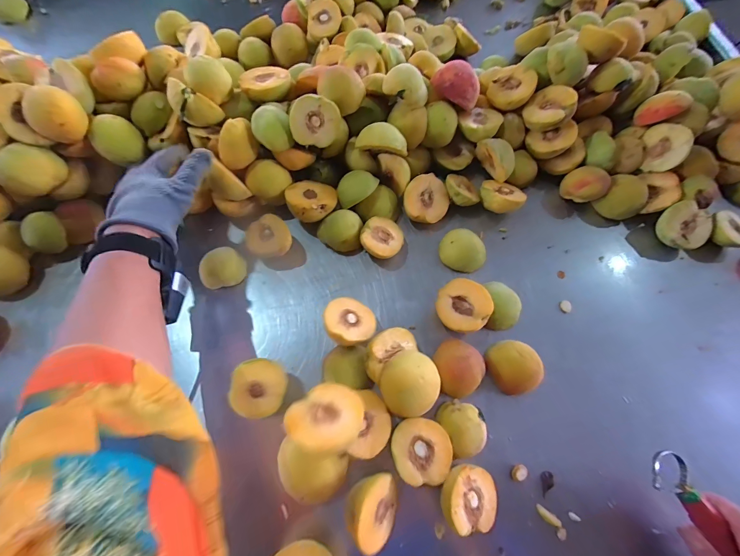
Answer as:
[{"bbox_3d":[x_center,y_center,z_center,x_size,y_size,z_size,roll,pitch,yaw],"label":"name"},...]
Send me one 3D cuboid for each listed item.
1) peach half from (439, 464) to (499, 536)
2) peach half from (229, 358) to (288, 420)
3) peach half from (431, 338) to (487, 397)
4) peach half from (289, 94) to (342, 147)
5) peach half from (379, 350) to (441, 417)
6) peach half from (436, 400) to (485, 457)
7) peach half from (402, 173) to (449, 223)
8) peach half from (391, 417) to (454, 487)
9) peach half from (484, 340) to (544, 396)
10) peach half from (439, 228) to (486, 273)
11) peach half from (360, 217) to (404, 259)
[{"bbox_3d":[0.094,0.210,0.301,0.059,0.029,0.055,16,73,-12],"label":"peach half"},{"bbox_3d":[-0.117,0.116,0.336,0.057,0.029,0.057,4,76,-18],"label":"peach half"},{"bbox_3d":[0.101,0.100,0.356,0.053,0.024,0.059,-16,68,-7],"label":"peach half"},{"bbox_3d":[-0.071,-0.200,0.399,0.062,0.055,0.031,-7,37,-20],"label":"peach half"},{"bbox_3d":[0.043,0.108,0.327,0.062,0.025,0.062,0,67,-1],"label":"peach half"},{"bbox_3d":[0.099,0.158,0.335,0.042,0.027,0.052,-22,69,-10],"label":"peach half"},{"bbox_3d":[0.077,-0.107,0.433,0.062,0.022,0.062,0,93,-11],"label":"peach half"},{"bbox_3d":[0.051,0.171,0.315,0.056,0.024,0.056,0,67,-1],"label":"peach half"},{"bbox_3d":[0.166,0.100,0.362,0.056,0.030,0.058,-19,68,-9],"label":"peach half"},{"bbox_3d":[0.124,-0.036,0.417,0.056,0.022,0.056,0,67,-1],"label":"peach half"},{"bbox_3d":[0.016,-0.051,0.417,0.055,0.036,0.060,0,67,-1],"label":"peach half"}]

